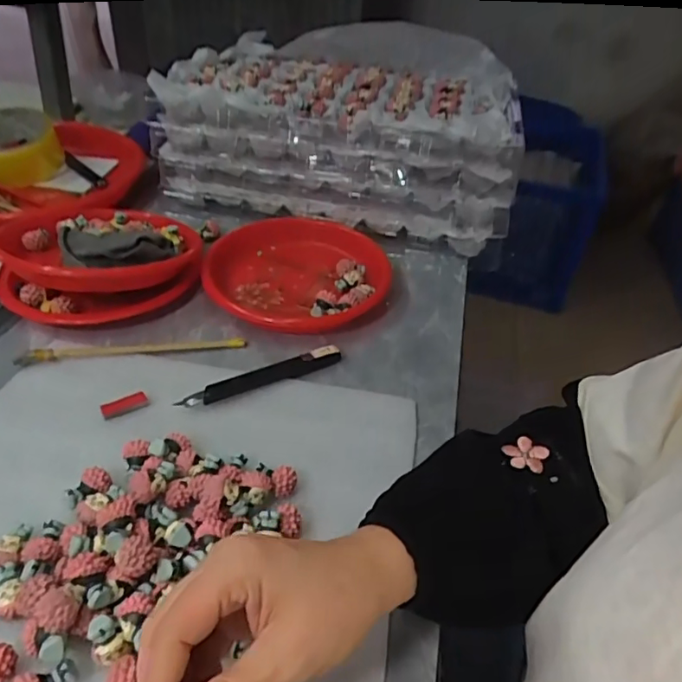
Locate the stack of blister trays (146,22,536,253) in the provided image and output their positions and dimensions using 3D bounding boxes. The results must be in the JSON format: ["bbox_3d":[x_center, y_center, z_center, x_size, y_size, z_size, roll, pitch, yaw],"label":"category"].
[{"bbox_3d":[0.003,-0.246,0.678,0.388,0.163,0.251,5,37,5],"label":"stack of blister trays"}]

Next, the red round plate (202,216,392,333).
[{"bbox_3d":[-0.043,-0.069,0.561,0.175,0.039,0.179,1,38,-1],"label":"red round plate"}]

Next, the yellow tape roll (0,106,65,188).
[{"bbox_3d":[-0.393,-0.236,0.680,0.096,0.054,0.096,5,55,-8],"label":"yellow tape roll"}]

